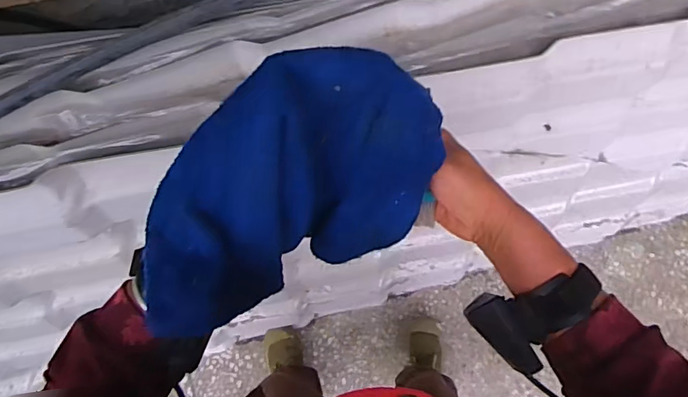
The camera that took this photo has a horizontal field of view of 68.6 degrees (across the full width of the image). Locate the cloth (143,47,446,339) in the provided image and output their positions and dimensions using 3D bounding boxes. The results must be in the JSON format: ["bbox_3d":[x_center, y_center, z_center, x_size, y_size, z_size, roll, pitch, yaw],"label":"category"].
[{"bbox_3d":[-0.025,-0.005,0.352,0.209,0.060,0.194,-4,128,-23],"label":"cloth"}]

